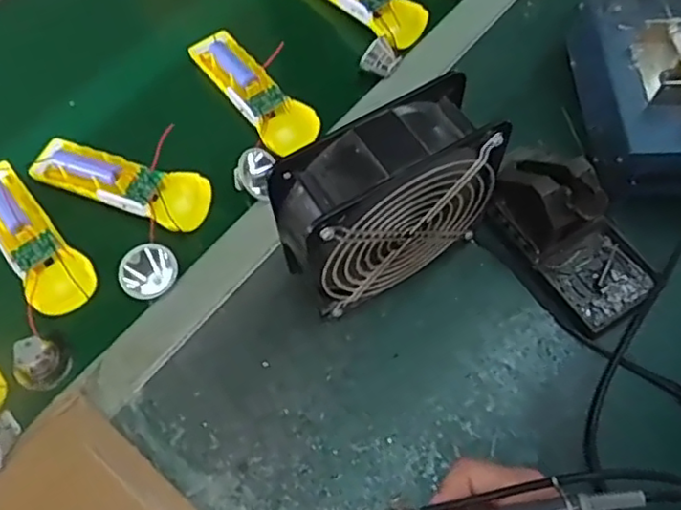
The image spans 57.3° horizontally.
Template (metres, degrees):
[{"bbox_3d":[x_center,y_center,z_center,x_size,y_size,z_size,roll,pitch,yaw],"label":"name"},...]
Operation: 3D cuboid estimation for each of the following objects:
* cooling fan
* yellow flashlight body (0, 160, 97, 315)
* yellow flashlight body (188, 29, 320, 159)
[{"bbox_3d":[0.029,-0.030,0.448,0.154,0.159,0.061,-29,64,-12],"label":"cooling fan"},{"bbox_3d":[-0.262,-0.017,0.529,0.051,0.022,0.168,-36,66,-15],"label":"yellow flashlight body"},{"bbox_3d":[-0.086,-0.156,0.596,0.050,0.029,0.166,-35,66,-14],"label":"yellow flashlight body"}]

